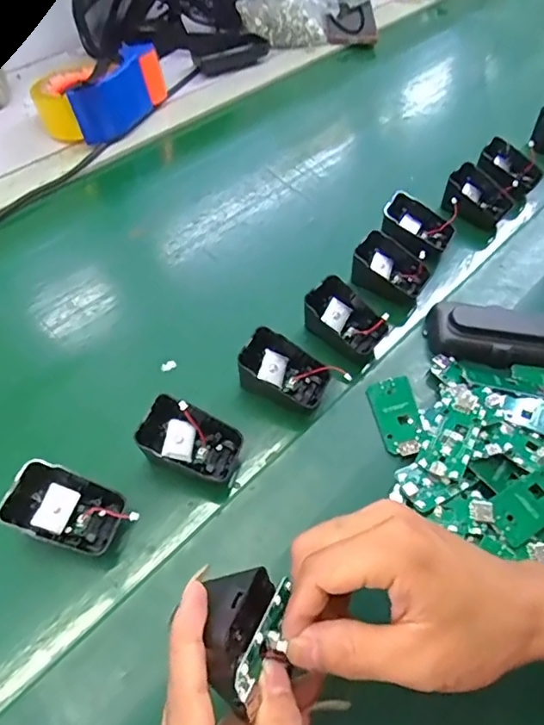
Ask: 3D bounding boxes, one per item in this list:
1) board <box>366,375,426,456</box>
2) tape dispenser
[{"bbox_3d":[0.094,0.040,0.387,0.032,0.005,0.062,-20,54,9],"label":"board"},{"bbox_3d":[-0.213,-0.327,0.630,0.105,0.071,0.143,26,58,18],"label":"tape dispenser"}]

